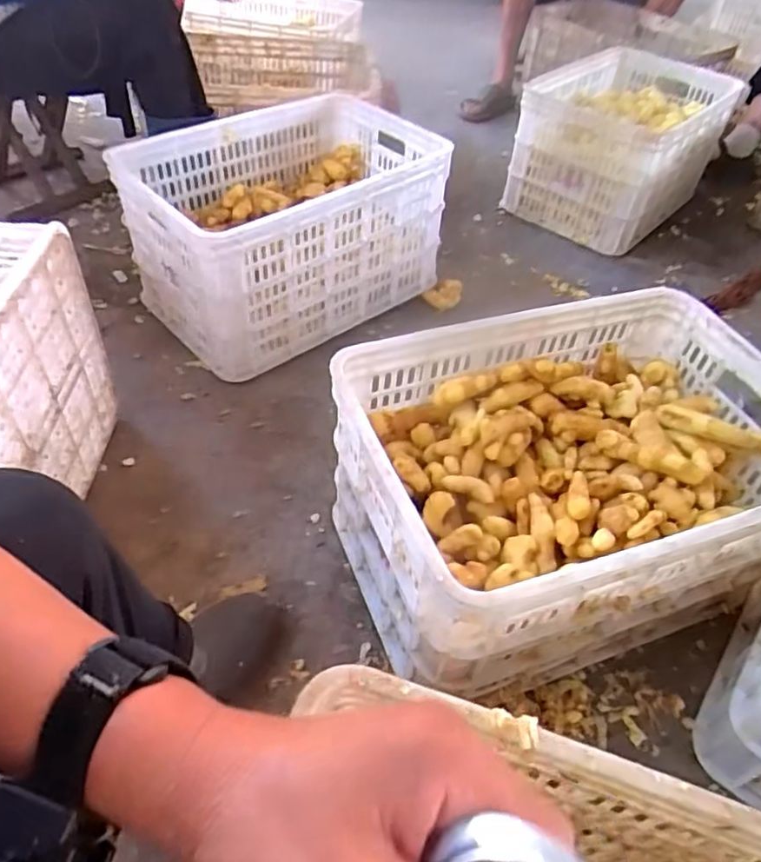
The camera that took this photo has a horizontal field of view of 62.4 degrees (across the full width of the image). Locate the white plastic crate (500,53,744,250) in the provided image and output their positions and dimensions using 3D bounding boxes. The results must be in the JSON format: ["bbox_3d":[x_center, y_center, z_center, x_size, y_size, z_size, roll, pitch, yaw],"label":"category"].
[{"bbox_3d":[0.602,-0.725,1.595,0.378,0.281,0.577,33,53,23],"label":"white plastic crate"}]

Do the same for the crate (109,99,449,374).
[{"bbox_3d":[-0.165,-0.393,1.210,0.553,0.292,0.364,-31,57,-29],"label":"crate"}]

